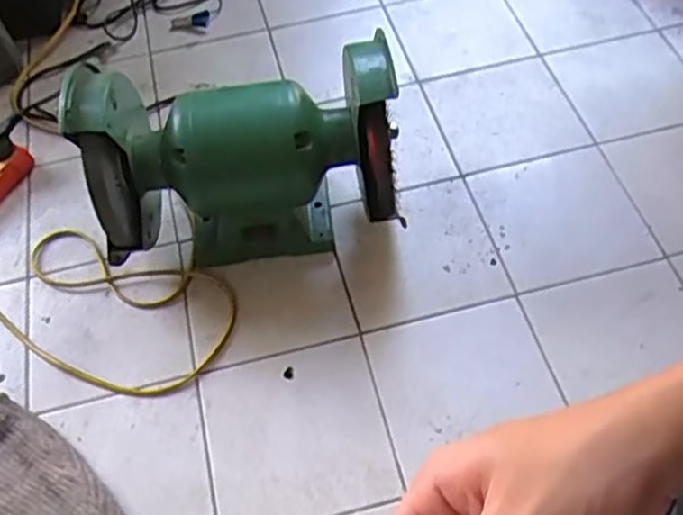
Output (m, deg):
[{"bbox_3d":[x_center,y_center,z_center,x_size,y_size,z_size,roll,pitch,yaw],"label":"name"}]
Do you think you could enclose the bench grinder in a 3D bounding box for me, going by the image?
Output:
[{"bbox_3d":[-0.114,-0.108,0.841,0.348,0.235,0.164,-7,56,-1],"label":"bench grinder"}]

